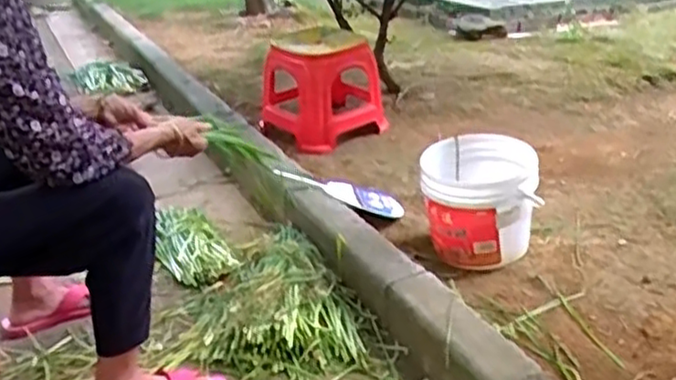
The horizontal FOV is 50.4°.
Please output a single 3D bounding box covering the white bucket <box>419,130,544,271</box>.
[{"bbox_3d":[0.284,0.027,1.454,0.227,0.226,0.213,3,25,10],"label":"white bucket"}]

